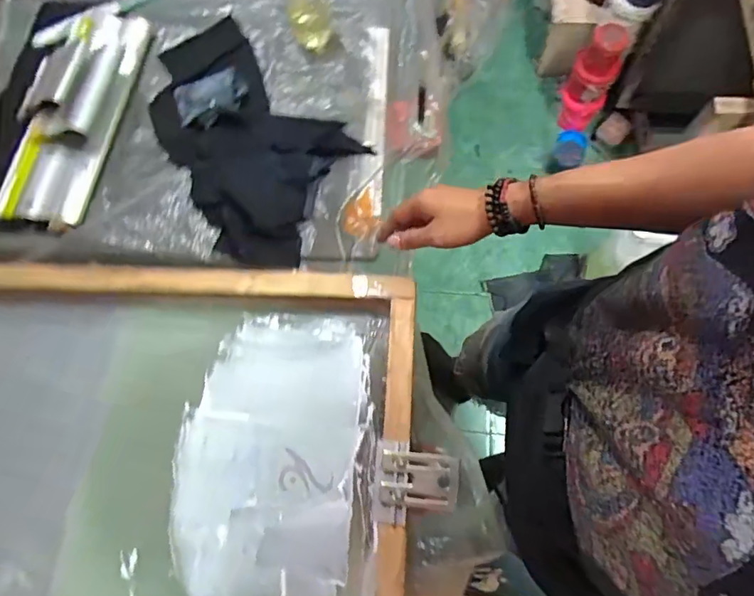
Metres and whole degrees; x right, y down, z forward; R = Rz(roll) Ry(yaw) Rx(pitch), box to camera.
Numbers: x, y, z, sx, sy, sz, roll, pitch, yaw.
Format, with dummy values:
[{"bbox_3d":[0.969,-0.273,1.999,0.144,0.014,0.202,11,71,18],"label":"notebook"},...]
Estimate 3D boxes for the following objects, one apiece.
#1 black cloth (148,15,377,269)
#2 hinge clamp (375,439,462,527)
[{"bbox_3d":[-0.207,-0.241,0.744,0.236,0.046,0.429,-39,74,-10],"label":"black cloth"},{"bbox_3d":[0.039,0.194,0.522,0.082,0.028,0.079,11,73,7],"label":"hinge clamp"}]

